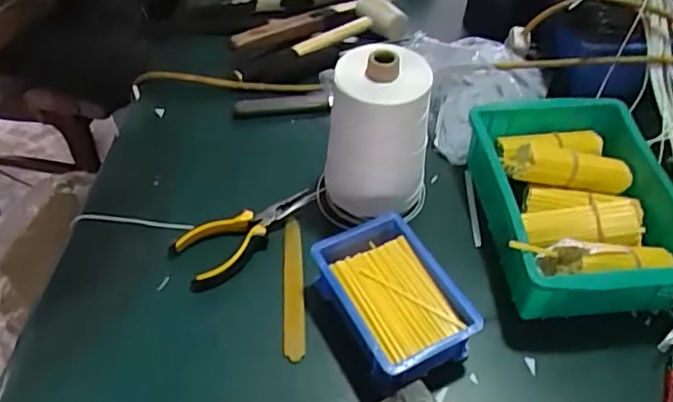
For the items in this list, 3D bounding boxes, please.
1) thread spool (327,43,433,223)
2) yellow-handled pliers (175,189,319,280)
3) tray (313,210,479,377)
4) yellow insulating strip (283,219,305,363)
[{"bbox_3d":[0.039,-0.065,0.586,0.100,0.154,0.087,2,49,1],"label":"thread spool"},{"bbox_3d":[-0.086,0.024,0.613,0.153,0.016,0.056,-29,55,-23],"label":"yellow-handled pliers"},{"bbox_3d":[0.050,0.089,0.532,0.097,0.054,0.140,-22,53,-19],"label":"tray"},{"bbox_3d":[-0.042,0.082,0.574,0.020,0.009,0.152,-3,49,-3],"label":"yellow insulating strip"}]

